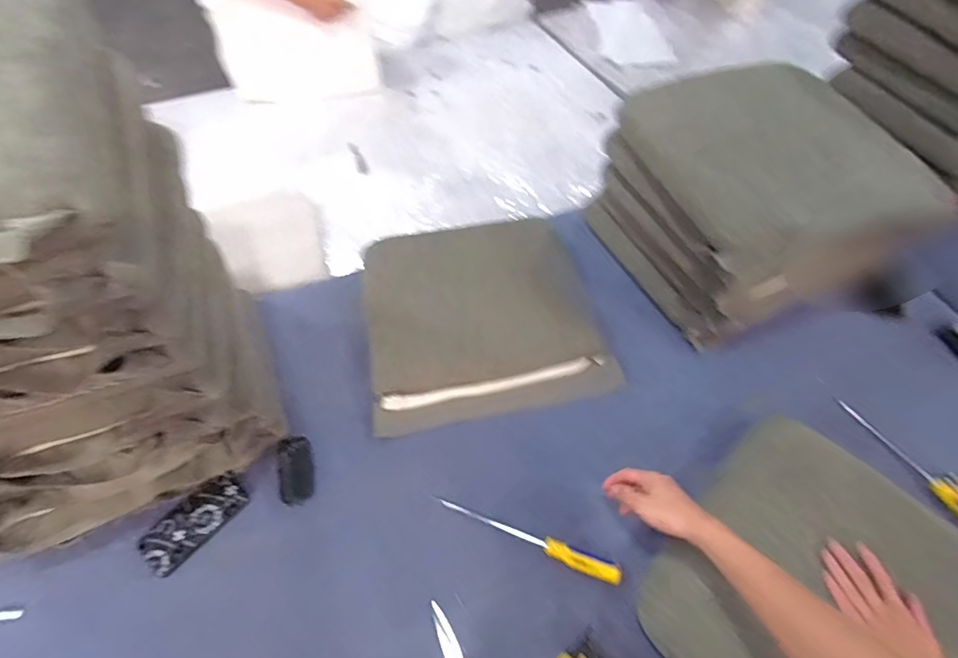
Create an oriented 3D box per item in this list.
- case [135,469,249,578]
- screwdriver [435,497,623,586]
[{"bbox_3d":[-0.455,0.307,0.788,0.082,0.016,0.162,40,63,13],"label":"case"},{"bbox_3d":[0.077,0.328,0.774,0.293,0.037,0.030,15,51,16],"label":"screwdriver"}]

